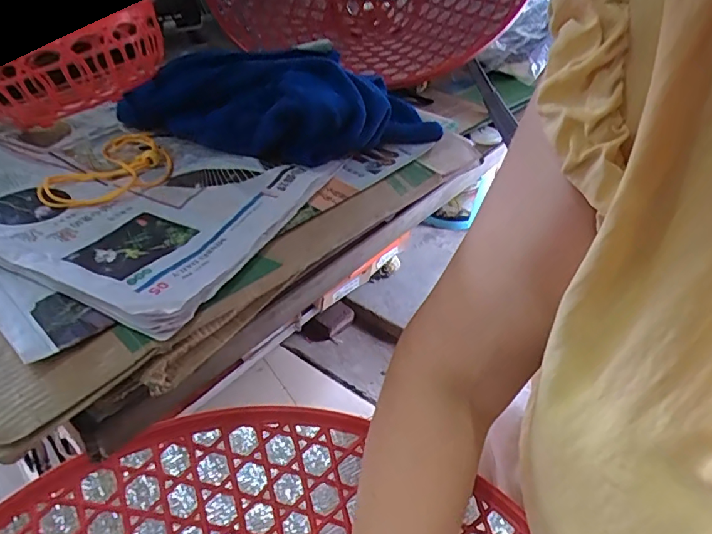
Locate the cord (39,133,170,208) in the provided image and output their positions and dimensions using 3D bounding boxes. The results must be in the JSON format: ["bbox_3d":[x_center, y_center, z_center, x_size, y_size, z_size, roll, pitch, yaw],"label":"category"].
[{"bbox_3d":[-0.188,-0.077,0.386,0.073,0.011,0.115,14,39,13],"label":"cord"}]

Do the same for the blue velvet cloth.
[{"bbox_3d":[-0.068,-0.153,0.441,0.266,0.065,0.125,9,38,7],"label":"blue velvet cloth"}]

